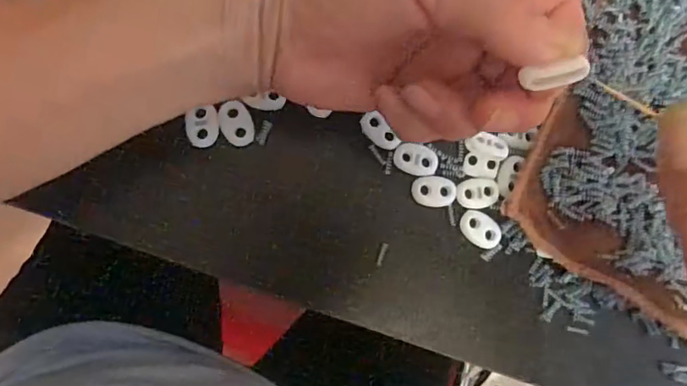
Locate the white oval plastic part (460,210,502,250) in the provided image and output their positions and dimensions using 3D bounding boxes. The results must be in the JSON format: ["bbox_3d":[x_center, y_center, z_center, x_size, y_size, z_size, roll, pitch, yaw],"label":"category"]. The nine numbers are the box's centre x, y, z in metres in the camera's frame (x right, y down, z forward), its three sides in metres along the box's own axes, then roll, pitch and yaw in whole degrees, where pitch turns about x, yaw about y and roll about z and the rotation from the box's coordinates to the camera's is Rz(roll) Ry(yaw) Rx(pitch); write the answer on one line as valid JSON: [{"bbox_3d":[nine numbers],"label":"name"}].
[{"bbox_3d":[0.071,0.019,0.263,0.023,0.004,0.016,30,86,-6],"label":"white oval plastic part"}]

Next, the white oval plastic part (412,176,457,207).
[{"bbox_3d":[0.046,-0.001,0.261,0.022,0.004,0.016,4,89,-7],"label":"white oval plastic part"}]

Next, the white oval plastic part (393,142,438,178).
[{"bbox_3d":[0.037,-0.017,0.260,0.022,0.004,0.015,13,88,-7],"label":"white oval plastic part"}]

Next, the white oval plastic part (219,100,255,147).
[{"bbox_3d":[-0.051,-0.033,0.252,0.015,0.004,0.020,-20,92,-7],"label":"white oval plastic part"}]

